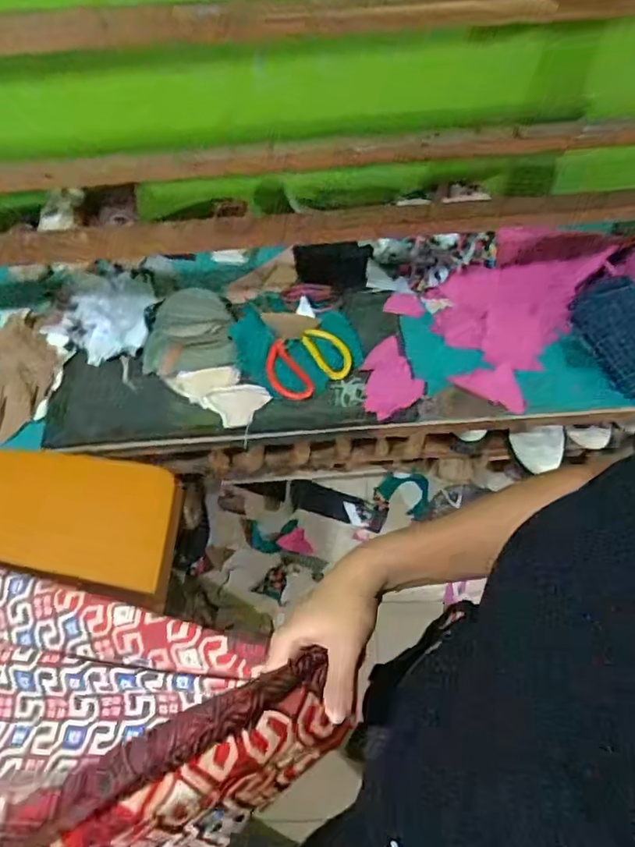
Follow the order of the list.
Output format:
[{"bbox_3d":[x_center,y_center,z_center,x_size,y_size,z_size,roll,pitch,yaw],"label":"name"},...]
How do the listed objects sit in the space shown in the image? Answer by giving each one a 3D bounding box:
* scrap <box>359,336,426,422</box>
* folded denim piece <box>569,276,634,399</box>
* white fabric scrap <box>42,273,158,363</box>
[{"bbox_3d":[0.099,-0.068,0.881,0.102,0.010,0.117,-25,60,-13],"label":"scrap"},{"bbox_3d":[0.477,-0.129,0.916,0.133,0.031,0.221,-11,58,-4],"label":"folded denim piece"},{"bbox_3d":[-0.323,-0.170,0.941,0.154,0.039,0.161,-1,58,2],"label":"white fabric scrap"}]

